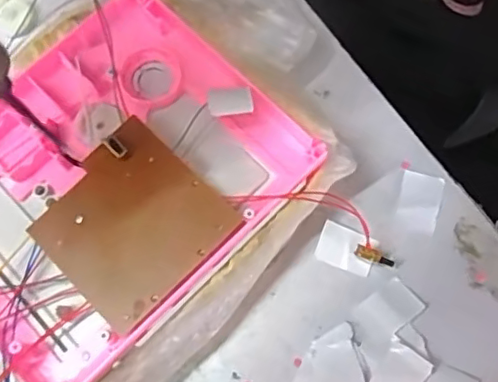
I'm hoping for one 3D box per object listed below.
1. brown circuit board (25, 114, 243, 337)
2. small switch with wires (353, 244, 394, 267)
[{"bbox_3d":[-0.053,0.014,0.268,0.071,0.010,0.071,42,79,13],"label":"brown circuit board"},{"bbox_3d":[0.061,0.033,0.290,0.019,0.010,0.007,28,76,10],"label":"small switch with wires"}]

